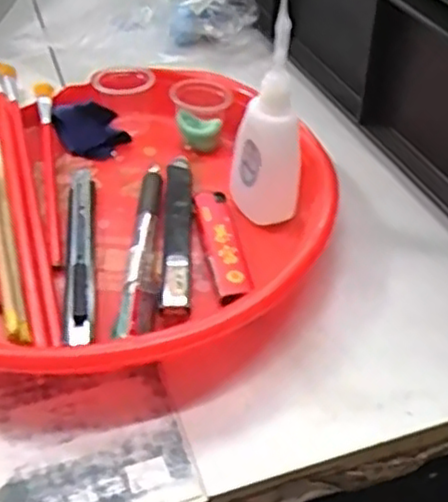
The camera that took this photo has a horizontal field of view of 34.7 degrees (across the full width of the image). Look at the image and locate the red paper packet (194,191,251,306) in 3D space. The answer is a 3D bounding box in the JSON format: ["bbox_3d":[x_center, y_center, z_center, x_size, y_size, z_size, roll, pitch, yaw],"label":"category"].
[{"bbox_3d":[-0.001,-0.004,0.374,0.017,0.008,0.076,-8,43,-8],"label":"red paper packet"}]

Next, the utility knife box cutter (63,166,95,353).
[{"bbox_3d":[-0.076,-0.004,0.375,0.014,0.006,0.135,-5,43,-5],"label":"utility knife box cutter"}]

